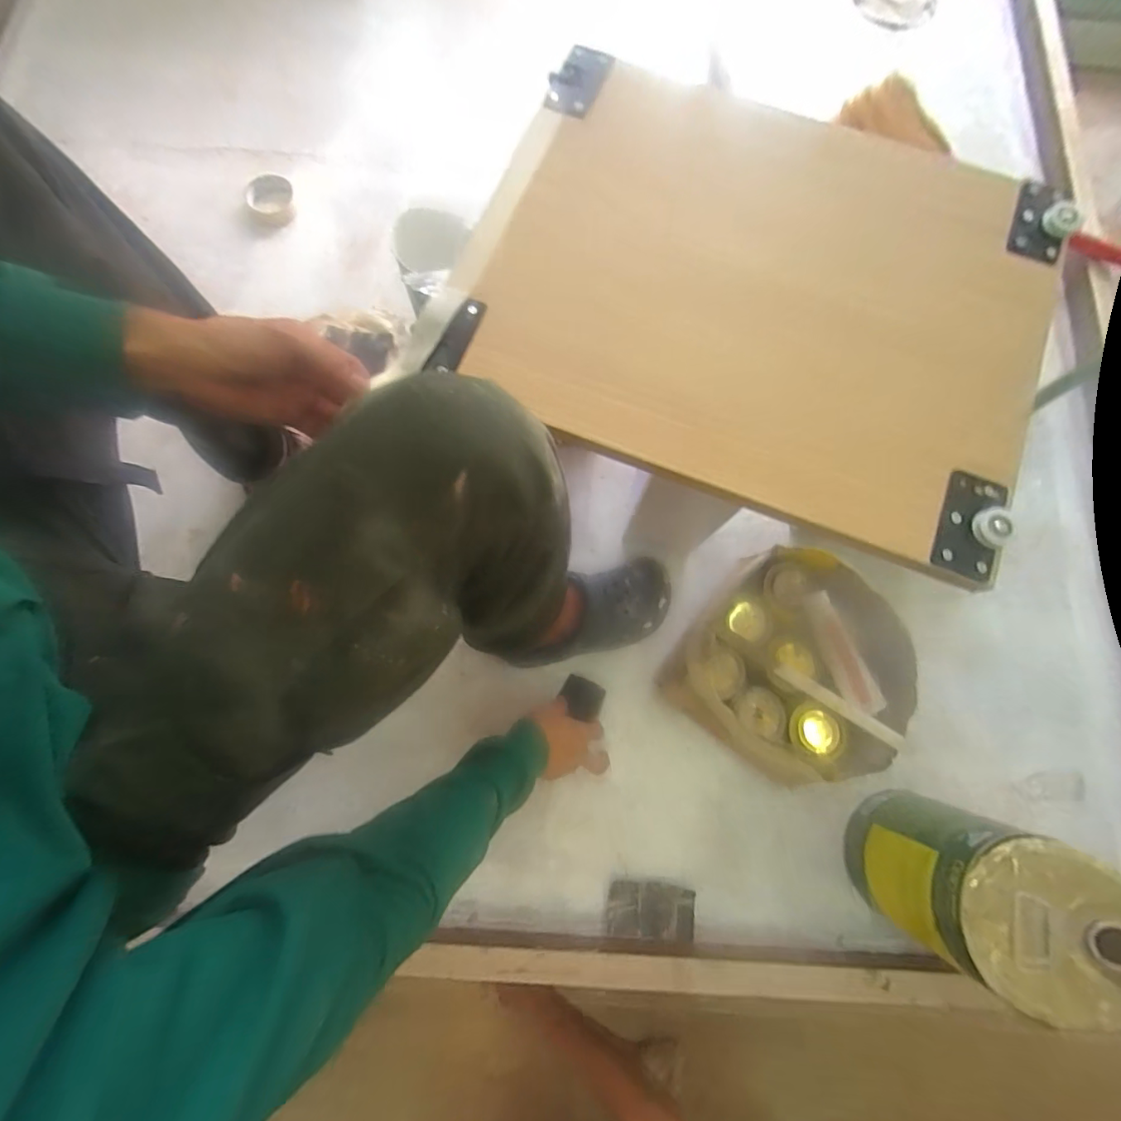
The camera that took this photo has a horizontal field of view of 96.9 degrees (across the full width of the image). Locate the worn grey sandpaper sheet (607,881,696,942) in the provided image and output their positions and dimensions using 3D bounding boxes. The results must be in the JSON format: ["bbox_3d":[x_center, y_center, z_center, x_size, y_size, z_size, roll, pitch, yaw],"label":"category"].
[{"bbox_3d":[0.117,0.453,0.642,0.110,0.005,0.063,3,80,1],"label":"worn grey sandpaper sheet"}]

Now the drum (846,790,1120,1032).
[{"bbox_3d":[0.453,0.366,0.550,0.155,0.231,0.155,0,78,-1],"label":"drum"}]

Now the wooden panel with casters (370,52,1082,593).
[{"bbox_3d":[0.167,-0.245,0.440,0.512,0.043,0.414,20,78,3],"label":"wooden panel with casters"}]

